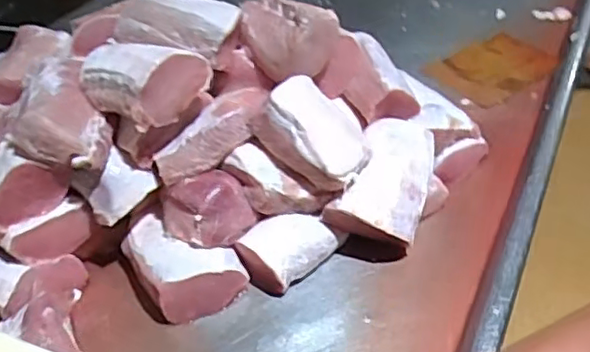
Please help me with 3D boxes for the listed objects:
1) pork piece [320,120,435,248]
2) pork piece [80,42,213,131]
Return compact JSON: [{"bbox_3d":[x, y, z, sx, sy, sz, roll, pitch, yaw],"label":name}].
[{"bbox_3d":[0.125,0.010,0.856,0.116,0.103,0.173,11,41,19],"label":"pork piece"},{"bbox_3d":[-0.204,-0.131,0.812,0.153,0.072,0.121,21,45,29],"label":"pork piece"}]

